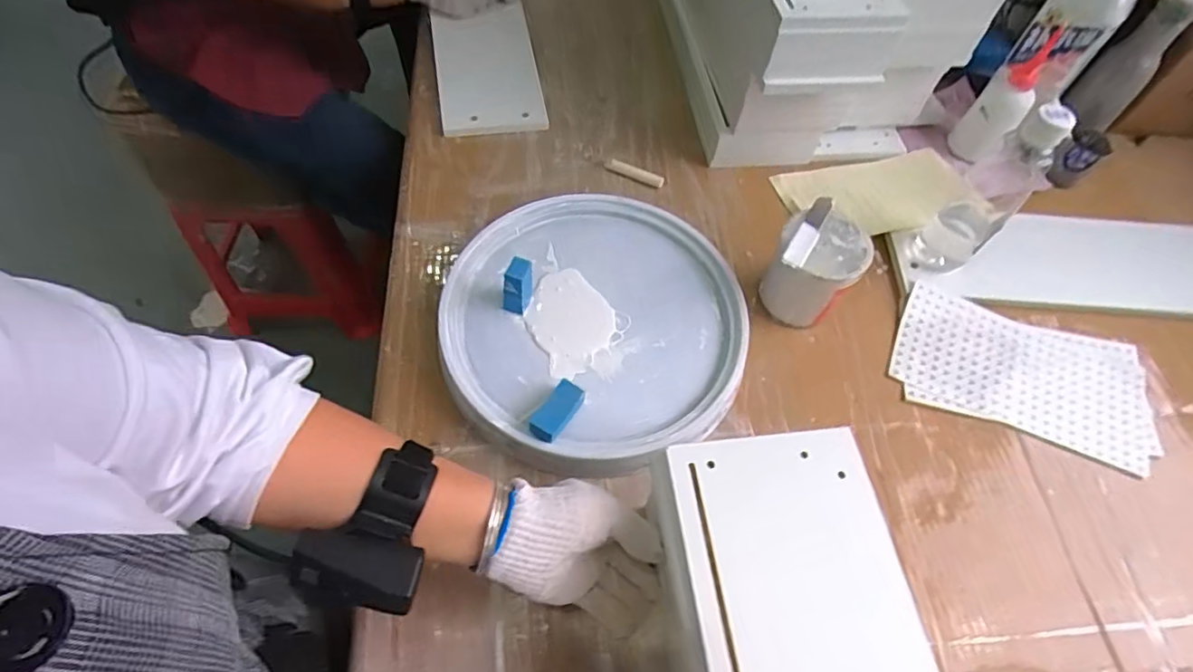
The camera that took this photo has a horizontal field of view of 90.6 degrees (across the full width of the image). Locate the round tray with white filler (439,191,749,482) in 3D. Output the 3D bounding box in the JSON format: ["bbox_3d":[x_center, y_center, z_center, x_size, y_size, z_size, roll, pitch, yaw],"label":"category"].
[{"bbox_3d":[-0.001,-0.016,0.576,0.277,0.044,0.292,2,60,-3],"label":"round tray with white filler"}]

